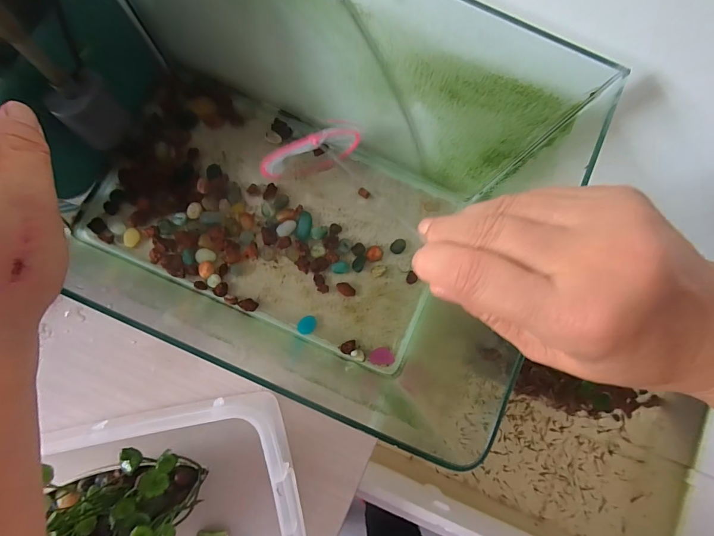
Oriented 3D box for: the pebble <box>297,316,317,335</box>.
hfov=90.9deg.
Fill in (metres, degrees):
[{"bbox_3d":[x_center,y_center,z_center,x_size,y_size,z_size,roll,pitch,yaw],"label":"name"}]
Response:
[{"bbox_3d":[-0.057,0.066,0.405,0.018,0.007,0.023,44,83,1],"label":"pebble"}]

